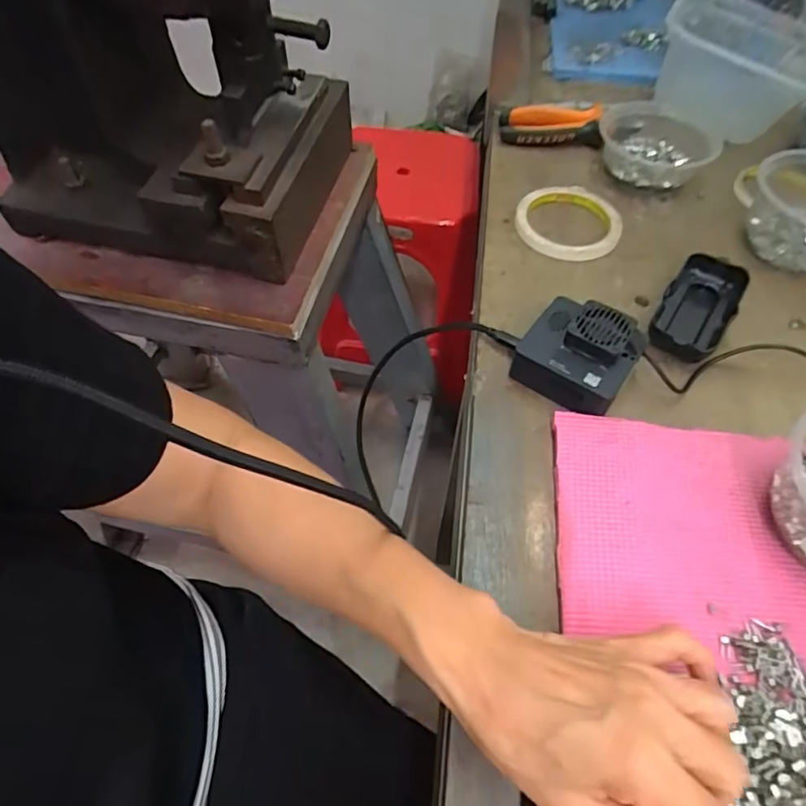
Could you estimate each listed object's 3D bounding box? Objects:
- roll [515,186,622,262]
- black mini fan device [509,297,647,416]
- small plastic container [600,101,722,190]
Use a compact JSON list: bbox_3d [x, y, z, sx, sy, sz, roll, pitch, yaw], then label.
[{"bbox_3d":[0.159,-0.176,0.524,0.098,0.013,0.097,-1,55,1],"label":"roll"},{"bbox_3d":[0.131,-0.037,0.407,0.076,0.043,0.071,34,63,23],"label":"black mini fan device"},{"bbox_3d":[0.261,-0.269,0.569,0.113,0.042,0.111,14,57,11],"label":"small plastic container"}]

